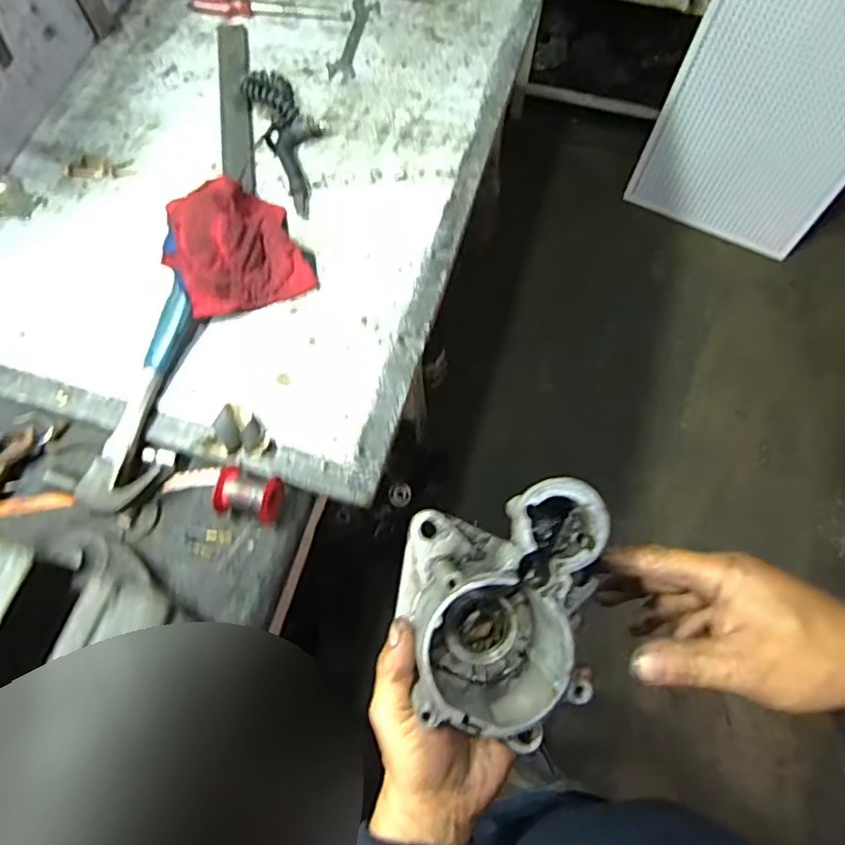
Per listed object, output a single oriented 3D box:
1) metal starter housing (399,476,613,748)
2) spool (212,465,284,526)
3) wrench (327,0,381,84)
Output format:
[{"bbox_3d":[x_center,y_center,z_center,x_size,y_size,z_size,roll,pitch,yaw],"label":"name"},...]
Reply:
[{"bbox_3d":[0.048,0.120,0.375,0.121,0.085,0.172,8,85,-5],"label":"metal starter housing"},{"bbox_3d":[-0.181,0.075,0.610,0.064,0.040,0.058,15,68,5],"label":"spool"},{"bbox_3d":[-0.100,-0.544,0.843,0.046,0.008,0.163,12,68,4],"label":"wrench"}]

